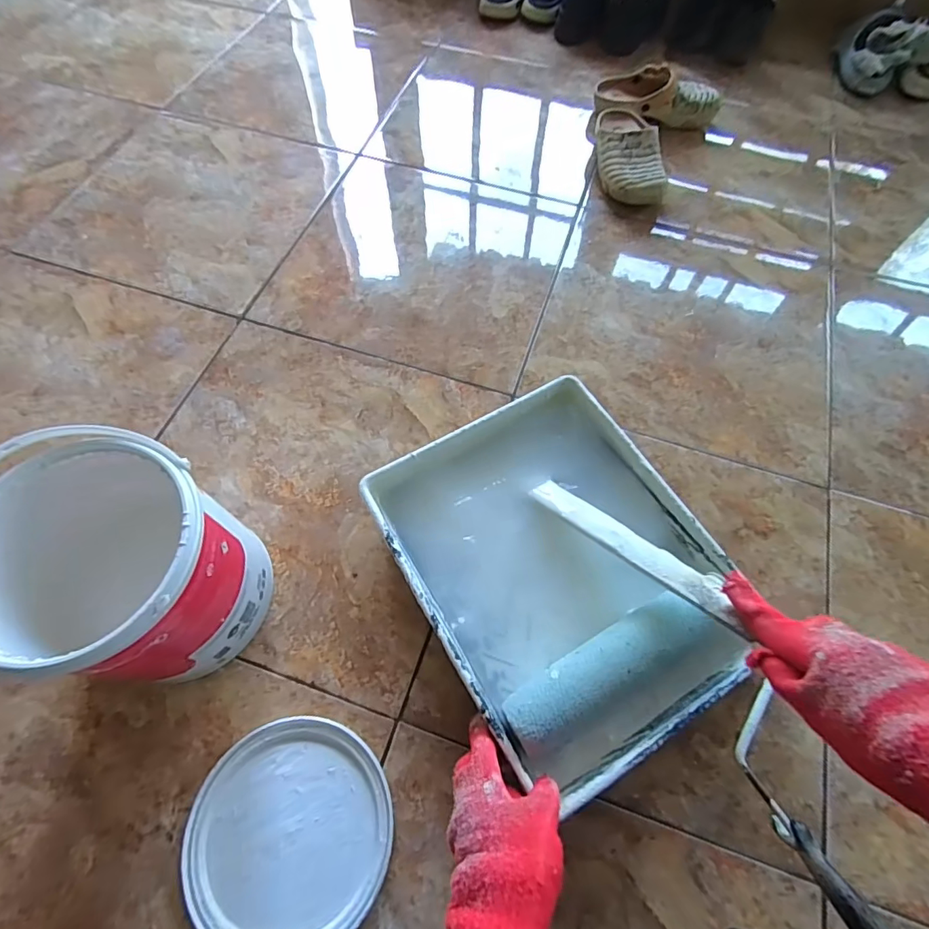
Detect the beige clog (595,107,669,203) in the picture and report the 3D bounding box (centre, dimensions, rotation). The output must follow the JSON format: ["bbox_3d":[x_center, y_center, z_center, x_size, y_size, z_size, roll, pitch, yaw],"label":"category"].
[{"bbox_3d":[0.273,-0.523,0.827,0.098,0.066,0.221,-1,64,-1],"label":"beige clog"}]

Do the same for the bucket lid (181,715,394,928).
[{"bbox_3d":[-0.154,0.326,0.434,0.173,0.011,0.173,0,64,-1],"label":"bucket lid"}]

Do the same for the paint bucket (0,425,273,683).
[{"bbox_3d":[-0.296,0.092,0.444,0.184,0.195,0.170,17,65,7],"label":"paint bucket"}]

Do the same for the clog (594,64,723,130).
[{"bbox_3d":[0.349,-0.662,0.890,0.220,0.073,0.117,16,65,7],"label":"clog"}]

